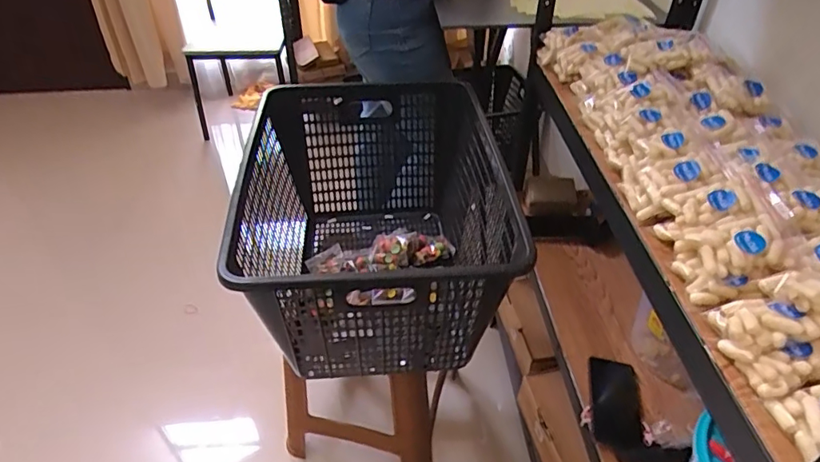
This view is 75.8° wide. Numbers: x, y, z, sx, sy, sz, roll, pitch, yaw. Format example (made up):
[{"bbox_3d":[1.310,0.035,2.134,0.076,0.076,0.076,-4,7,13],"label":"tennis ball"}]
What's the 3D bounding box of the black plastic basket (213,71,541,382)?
[{"bbox_3d":[-0.056,-0.014,0.979,0.419,0.324,0.577,-3,41,-2],"label":"black plastic basket"}]

